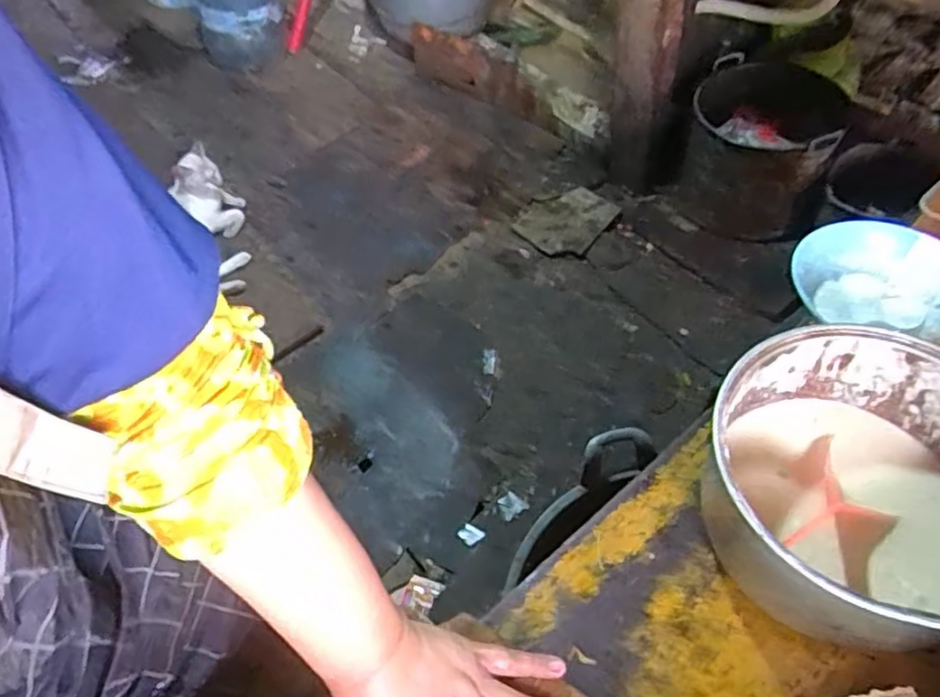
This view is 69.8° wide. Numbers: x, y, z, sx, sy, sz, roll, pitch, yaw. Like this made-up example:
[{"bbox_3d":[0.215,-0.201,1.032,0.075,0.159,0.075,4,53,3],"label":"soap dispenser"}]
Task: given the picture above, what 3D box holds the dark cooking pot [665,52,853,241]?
[{"bbox_3d":[0.657,-0.450,1.563,0.323,0.287,0.280,19,59,16],"label":"dark cooking pot"}]

